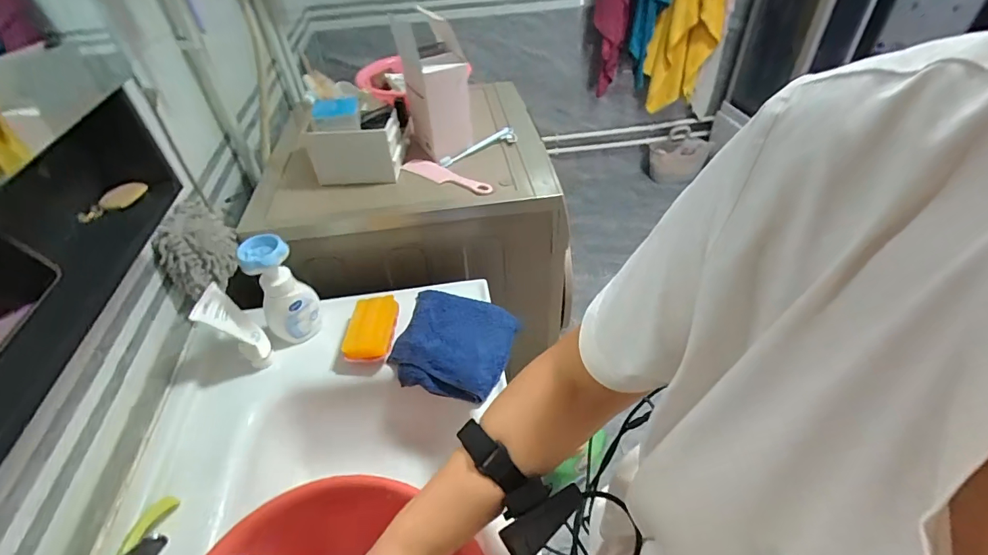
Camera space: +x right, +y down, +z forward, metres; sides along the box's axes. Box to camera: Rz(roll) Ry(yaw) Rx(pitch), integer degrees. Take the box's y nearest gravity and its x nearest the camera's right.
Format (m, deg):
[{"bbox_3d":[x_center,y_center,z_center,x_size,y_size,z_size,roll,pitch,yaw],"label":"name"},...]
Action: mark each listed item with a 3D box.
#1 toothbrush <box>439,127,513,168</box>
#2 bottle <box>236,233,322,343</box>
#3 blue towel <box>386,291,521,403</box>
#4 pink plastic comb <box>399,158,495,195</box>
[{"bbox_3d":[-0.035,-0.282,0.965,0.193,0.030,0.014,-30,49,-25],"label":"toothbrush"},{"bbox_3d":[-0.333,0.023,0.714,0.078,0.182,0.056,-17,45,-14],"label":"bottle"},{"bbox_3d":[-0.063,0.104,0.741,0.180,0.034,0.175,12,46,16],"label":"blue towel"},{"bbox_3d":[-0.089,-0.202,0.890,0.190,0.019,0.051,21,49,23],"label":"pink plastic comb"}]

